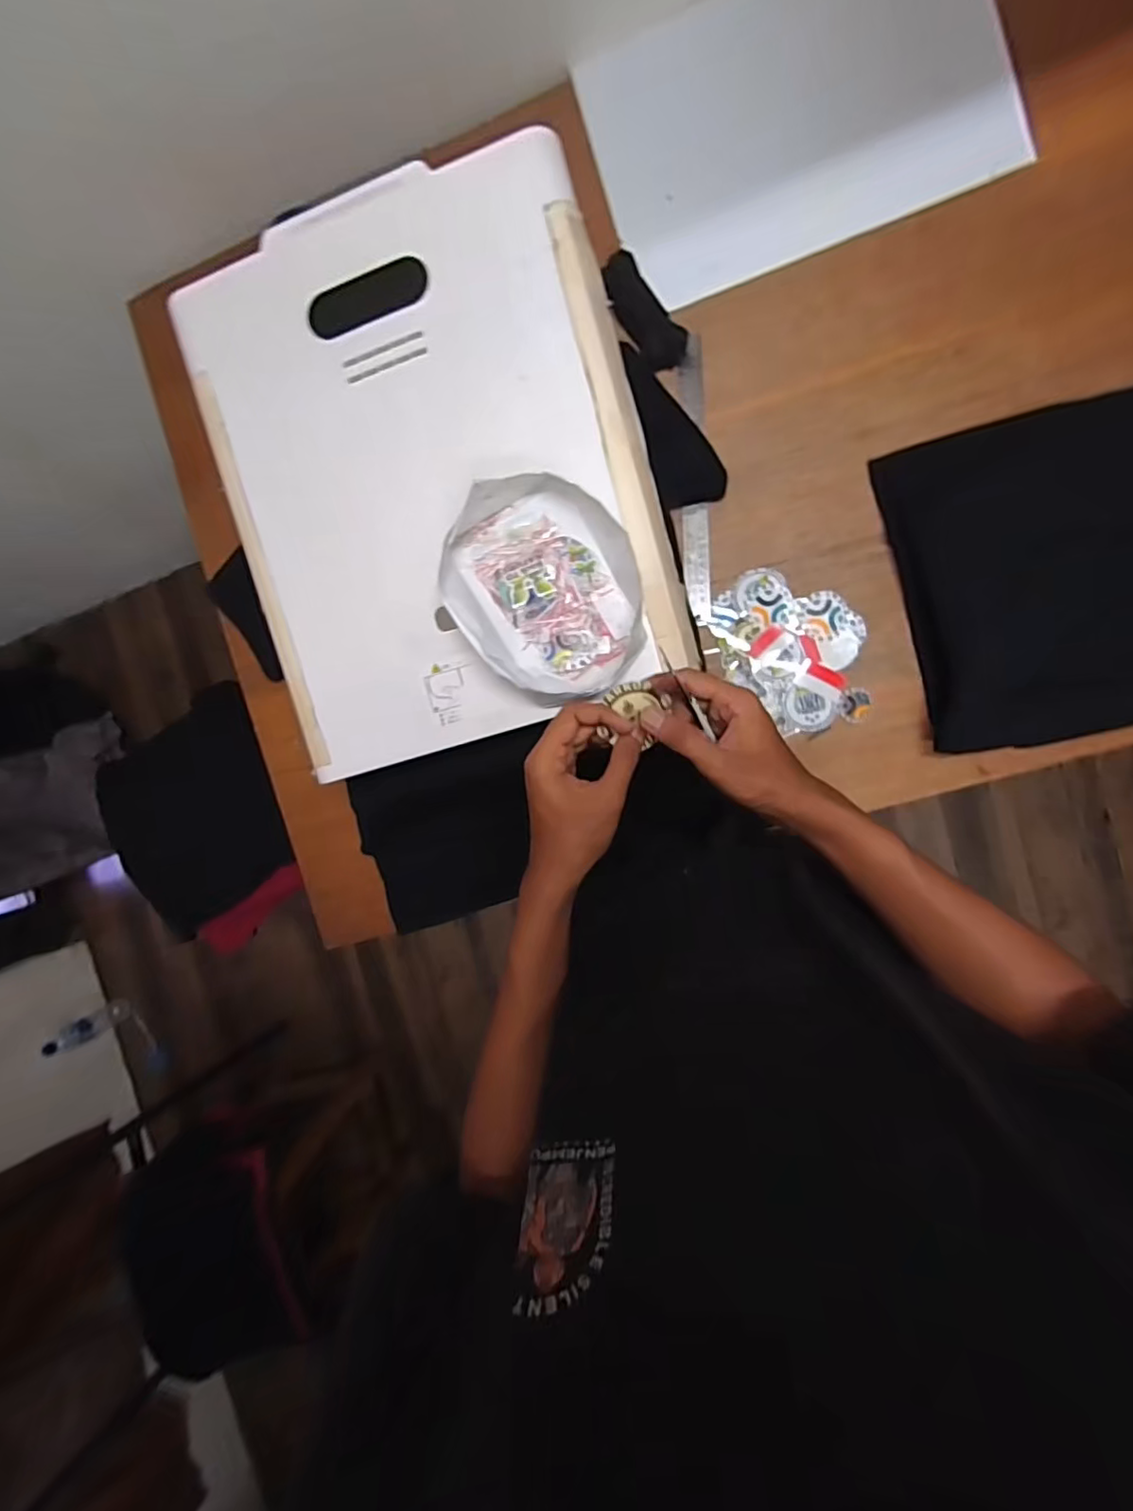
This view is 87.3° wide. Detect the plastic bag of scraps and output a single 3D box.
[{"bbox_3d":[-0.017,-0.150,0.535,0.157,0.047,0.198,-29,89,10],"label":"plastic bag of scraps"}]

